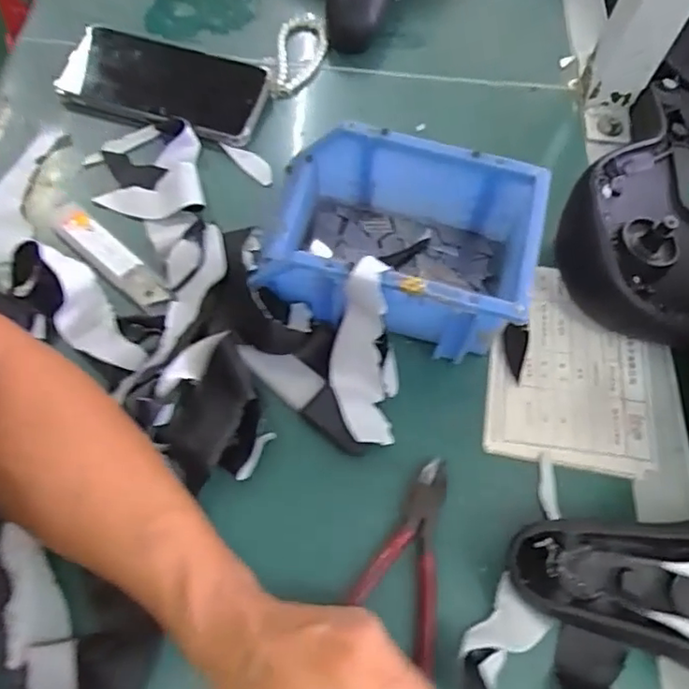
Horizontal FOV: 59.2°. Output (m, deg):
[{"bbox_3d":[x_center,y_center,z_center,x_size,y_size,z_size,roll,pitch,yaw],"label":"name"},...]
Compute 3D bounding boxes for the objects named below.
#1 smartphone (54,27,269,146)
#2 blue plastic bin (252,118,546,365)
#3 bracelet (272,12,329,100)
[{"bbox_3d":[-0.148,-0.215,0.501,0.165,0.014,0.082,15,66,6],"label":"smartphone"},{"bbox_3d":[0.031,-0.068,0.408,0.171,0.075,0.118,15,63,4],"label":"blue plastic bin"},{"bbox_3d":[-0.038,-0.255,0.531,0.044,0.006,0.097,1,63,-3],"label":"bracelet"}]

